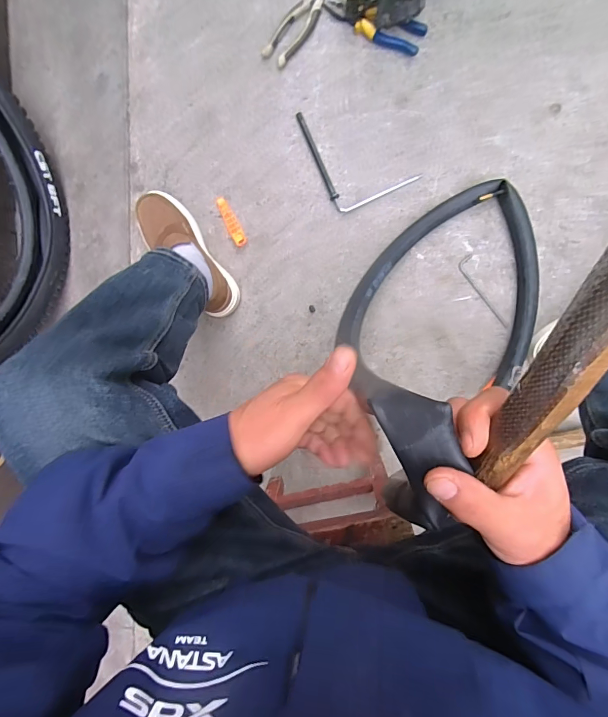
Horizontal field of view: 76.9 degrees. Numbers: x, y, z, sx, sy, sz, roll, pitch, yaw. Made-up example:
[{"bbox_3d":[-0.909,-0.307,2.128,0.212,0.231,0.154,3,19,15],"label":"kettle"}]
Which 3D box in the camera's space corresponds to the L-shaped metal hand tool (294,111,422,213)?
[{"bbox_3d":[0.075,-0.355,0.735,0.259,0.012,0.121,29,99,3],"label":"L-shaped metal hand tool"}]

